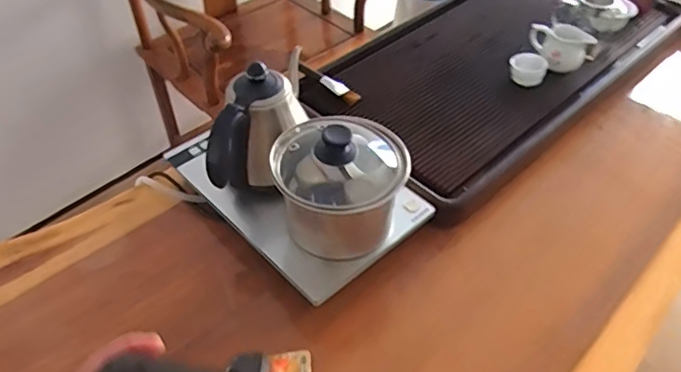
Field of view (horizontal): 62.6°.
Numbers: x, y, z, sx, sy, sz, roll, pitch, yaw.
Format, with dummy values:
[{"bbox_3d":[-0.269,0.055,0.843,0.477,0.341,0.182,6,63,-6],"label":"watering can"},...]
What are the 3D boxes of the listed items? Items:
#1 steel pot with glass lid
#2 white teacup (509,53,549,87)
[{"bbox_3d":[-0.001,-0.006,0.730,0.165,0.159,0.151,-1,46,1],"label":"steel pot with glass lid"},{"bbox_3d":[0.337,-0.208,1.013,0.066,0.046,0.058,15,48,16],"label":"white teacup"}]

